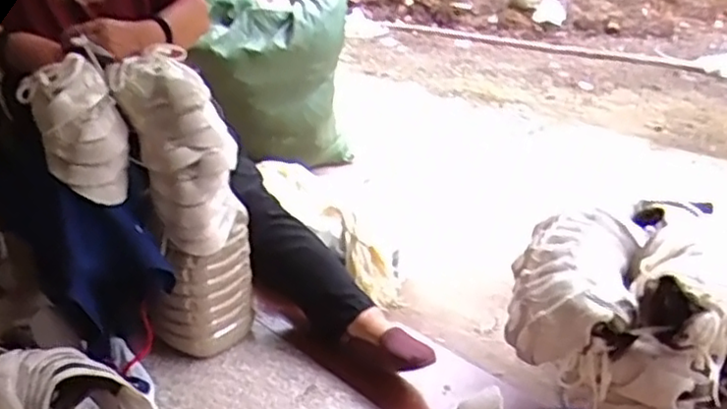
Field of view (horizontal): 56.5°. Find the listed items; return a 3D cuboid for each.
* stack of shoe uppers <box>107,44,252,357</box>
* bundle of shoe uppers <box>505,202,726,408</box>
[{"bbox_3d":[-0.332,0.019,1.305,0.185,0.578,0.187,19,32,36],"label":"stack of shoe uppers"},{"bbox_3d":[0.498,0.238,1.133,0.484,0.337,0.327,2,26,7],"label":"bundle of shoe uppers"}]

